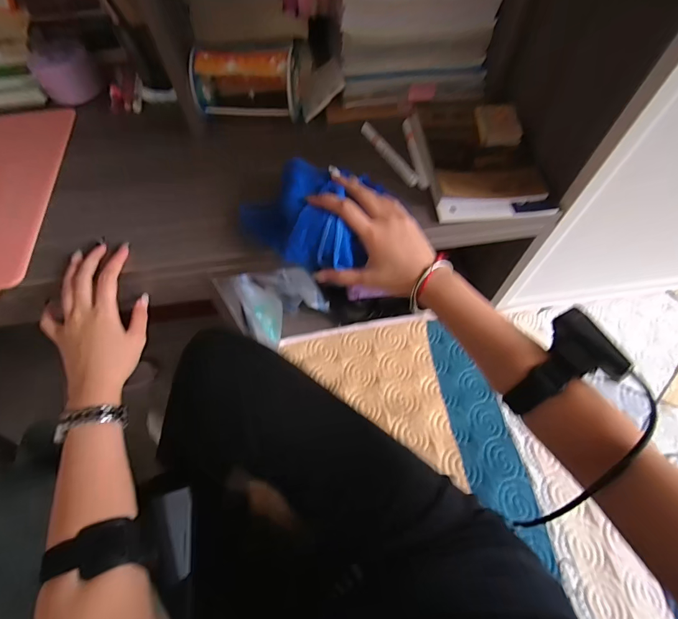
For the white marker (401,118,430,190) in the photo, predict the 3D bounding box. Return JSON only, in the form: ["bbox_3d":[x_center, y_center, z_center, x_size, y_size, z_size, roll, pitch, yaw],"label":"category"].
[{"bbox_3d":[0.102,-0.213,0.488,0.012,0.009,0.133,-5,61,-2],"label":"white marker"}]

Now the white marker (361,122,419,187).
[{"bbox_3d":[0.065,-0.211,0.486,0.017,0.010,0.129,-27,64,-13],"label":"white marker"}]

